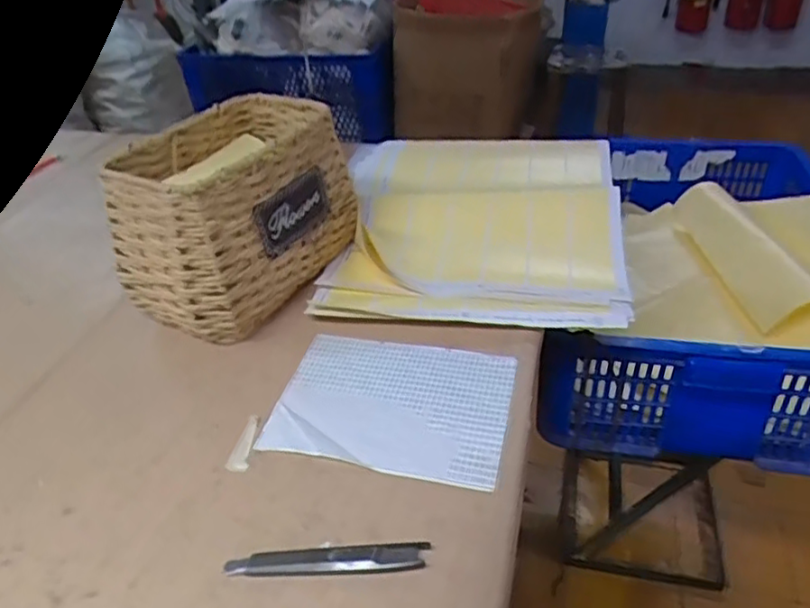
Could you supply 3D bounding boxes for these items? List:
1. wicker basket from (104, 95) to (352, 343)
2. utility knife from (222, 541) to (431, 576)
[{"bbox_3d":[-0.179,-0.095,0.683,0.151,0.177,0.239,20,42,27],"label":"wicker basket"},{"bbox_3d":[-0.055,0.179,0.447,0.138,0.011,0.022,-1,37,1],"label":"utility knife"}]

